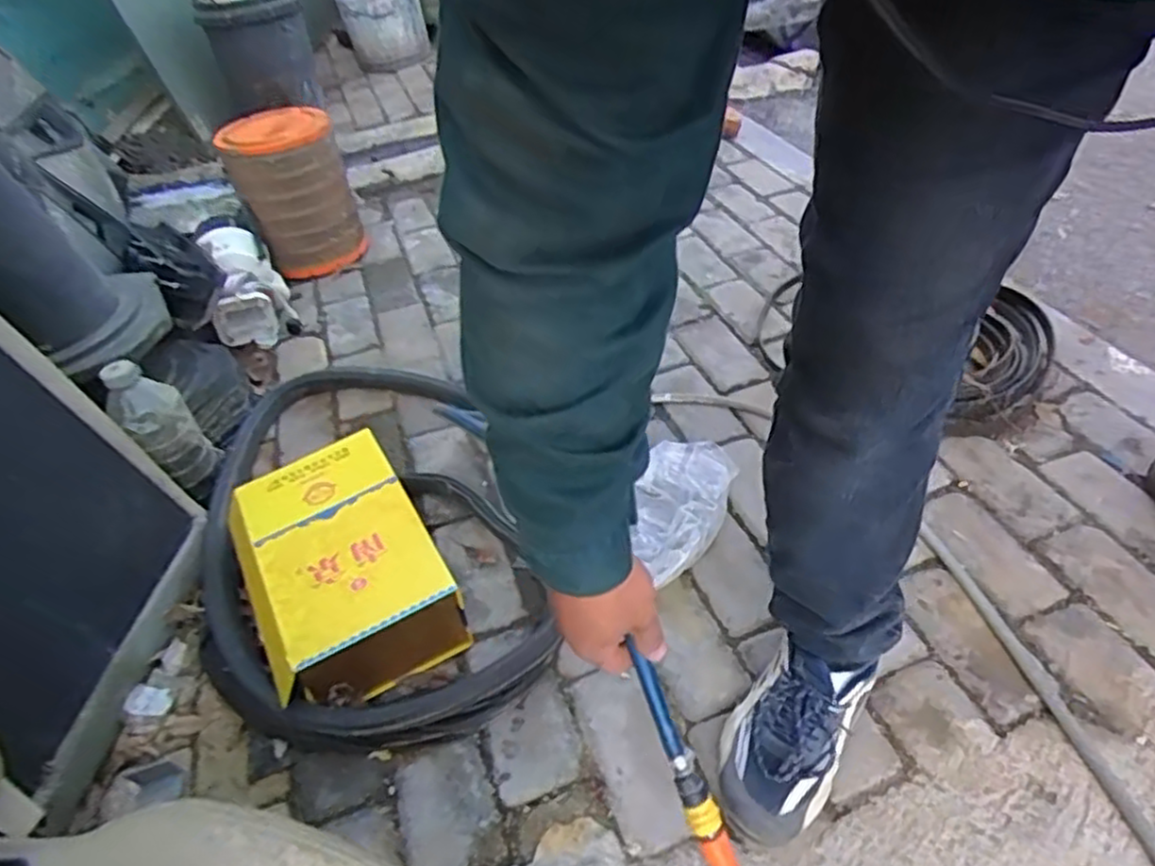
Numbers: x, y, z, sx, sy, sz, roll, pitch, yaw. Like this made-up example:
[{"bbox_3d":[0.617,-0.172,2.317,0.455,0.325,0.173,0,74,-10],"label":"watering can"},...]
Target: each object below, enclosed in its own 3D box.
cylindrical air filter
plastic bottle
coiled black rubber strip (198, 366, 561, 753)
[{"bbox_3d":[-0.555,-0.467,1.476,0.196,0.307,0.237,-20,44,-14],"label":"cylindrical air filter"},{"bbox_3d":[-0.559,-0.012,0.985,0.079,0.186,0.077,-32,48,-24],"label":"plastic bottle"},{"bbox_3d":[-0.316,0.110,1.009,0.392,0.077,0.719,-18,44,-12],"label":"coiled black rubber strip"}]

